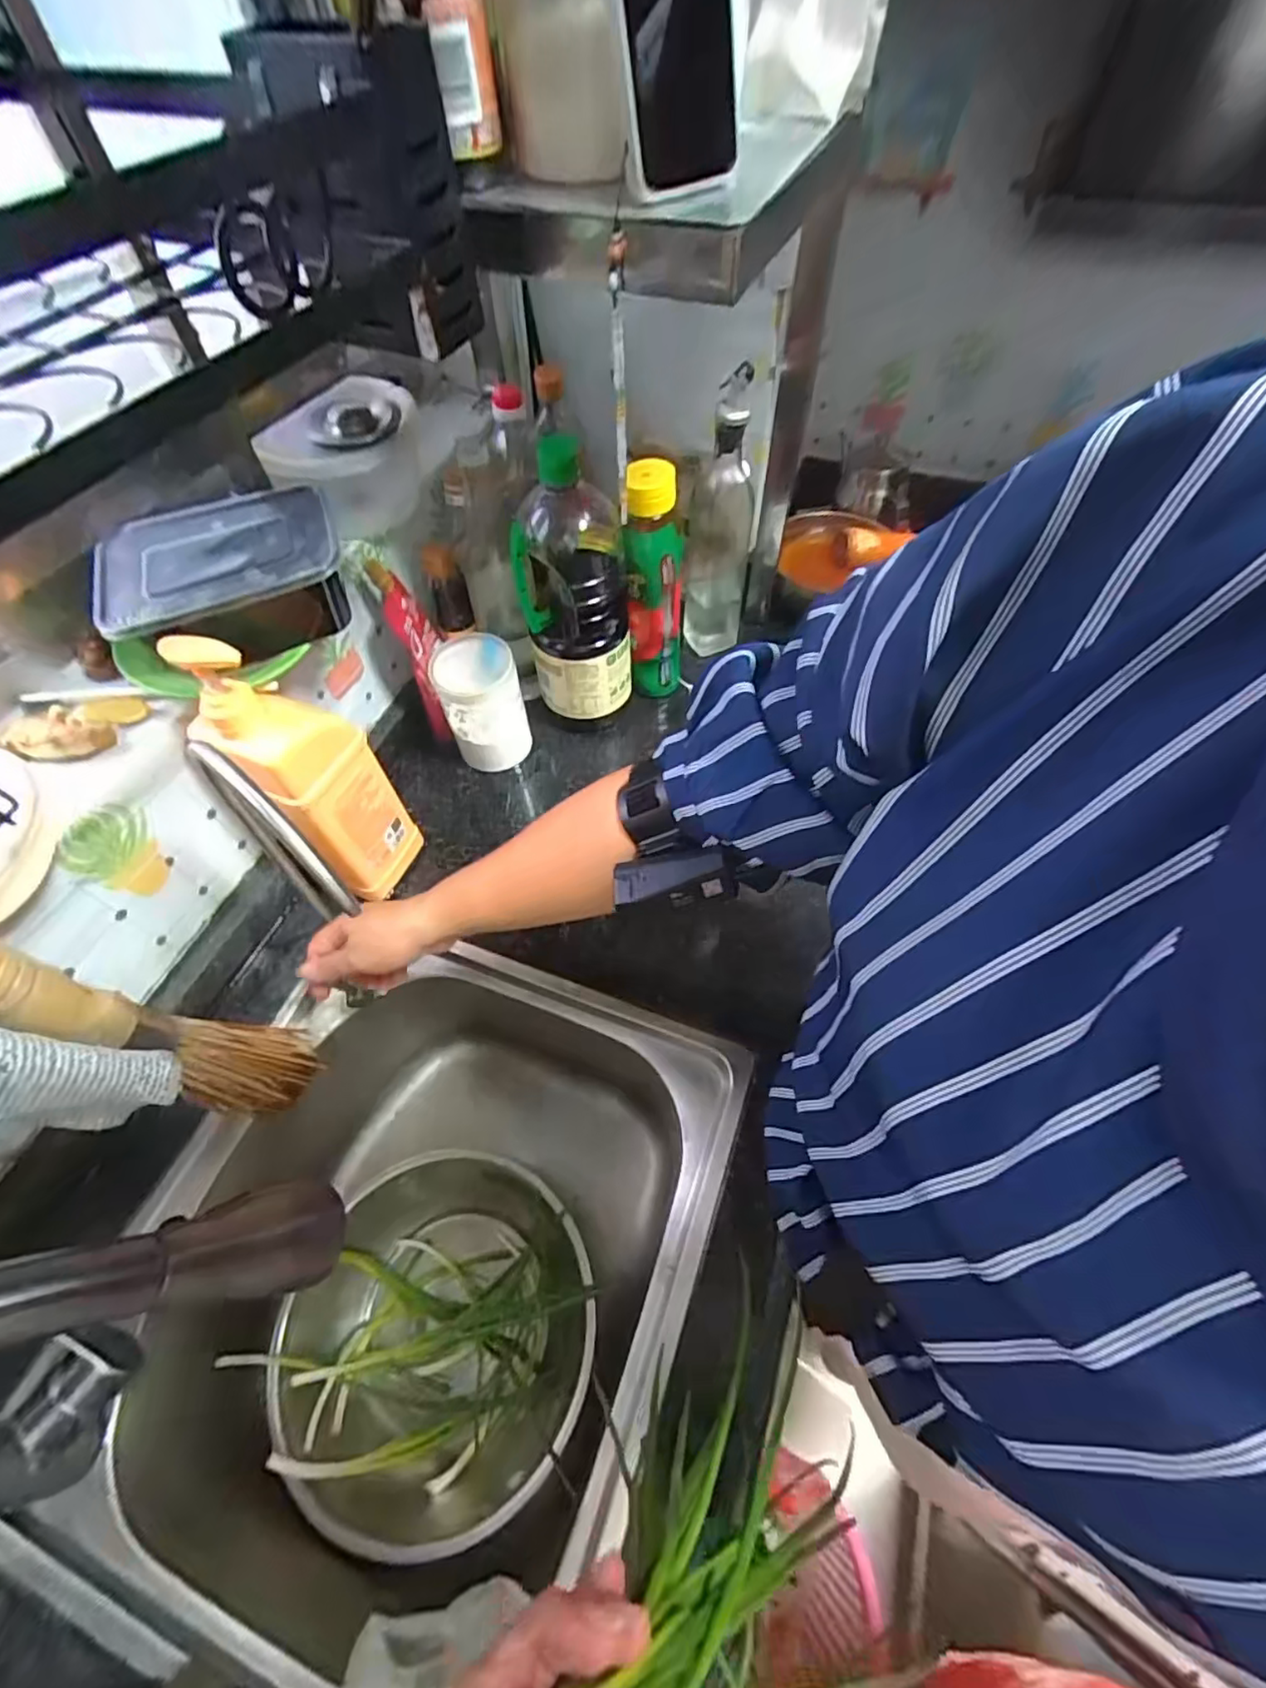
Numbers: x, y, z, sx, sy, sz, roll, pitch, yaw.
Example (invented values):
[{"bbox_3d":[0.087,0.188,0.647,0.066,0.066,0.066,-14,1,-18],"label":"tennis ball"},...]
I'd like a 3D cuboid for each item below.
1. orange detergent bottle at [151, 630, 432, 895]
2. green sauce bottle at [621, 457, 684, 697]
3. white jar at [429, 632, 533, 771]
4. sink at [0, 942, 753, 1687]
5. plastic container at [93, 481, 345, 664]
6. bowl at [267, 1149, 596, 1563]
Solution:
[{"bbox_3d":[-0.253,-0.052,0.518,0.055,0.289,0.090,24,61,16],"label":"orange detergent bottle"},{"bbox_3d":[0.022,-0.266,0.667,0.057,0.239,0.054,-2,57,0],"label":"green sauce bottle"},{"bbox_3d":[-0.158,-0.146,0.675,0.080,0.125,0.090,-16,58,-8],"label":"white jar"},{"bbox_3d":[-0.168,0.346,0.544,0.413,0.210,0.441,17,59,12],"label":"sink"},{"bbox_3d":[-0.299,-0.195,0.474,0.159,0.067,0.130,-24,60,-14],"label":"plastic container"},{"bbox_3d":[-0.161,0.431,0.564,0.240,0.084,0.261,-1,57,1],"label":"bowl"}]

